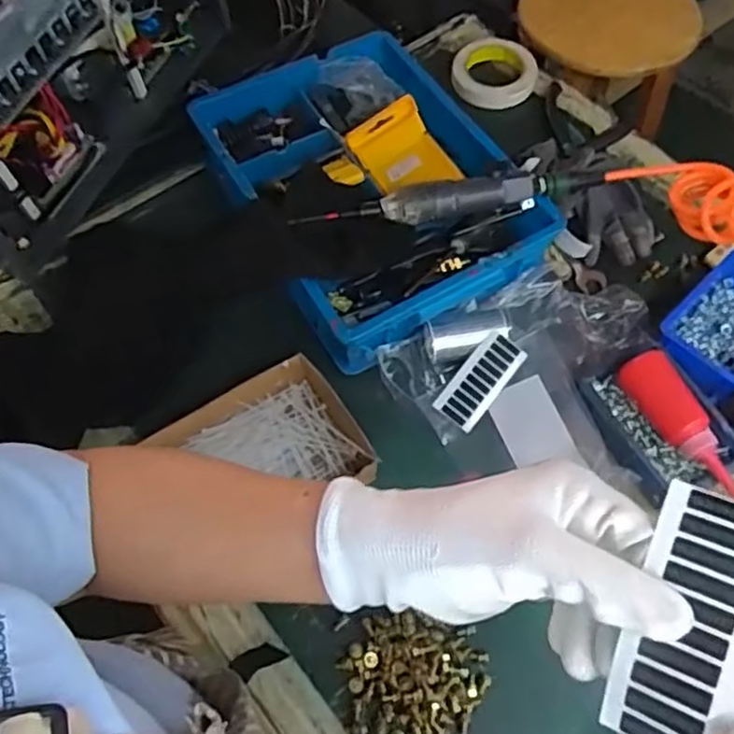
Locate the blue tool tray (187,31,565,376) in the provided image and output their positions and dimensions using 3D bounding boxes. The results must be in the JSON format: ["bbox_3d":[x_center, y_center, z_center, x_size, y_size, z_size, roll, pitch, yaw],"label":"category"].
[{"bbox_3d":[0.004,-0.212,0.765,0.283,0.061,0.377,-26,64,-13],"label":"blue tool tray"}]

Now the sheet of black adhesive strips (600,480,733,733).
[{"bbox_3d":[0.125,0.096,0.261,0.045,0.011,0.096,18,75,26],"label":"sheet of black adhesive strips"}]

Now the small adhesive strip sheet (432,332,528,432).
[{"bbox_3d":[0.114,0.014,0.692,0.045,0.006,0.099,39,89,2],"label":"small adhesive strip sheet"}]

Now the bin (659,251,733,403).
[{"bbox_3d":[0.369,-0.046,0.701,0.097,0.051,0.165,41,69,20],"label":"bin"}]

